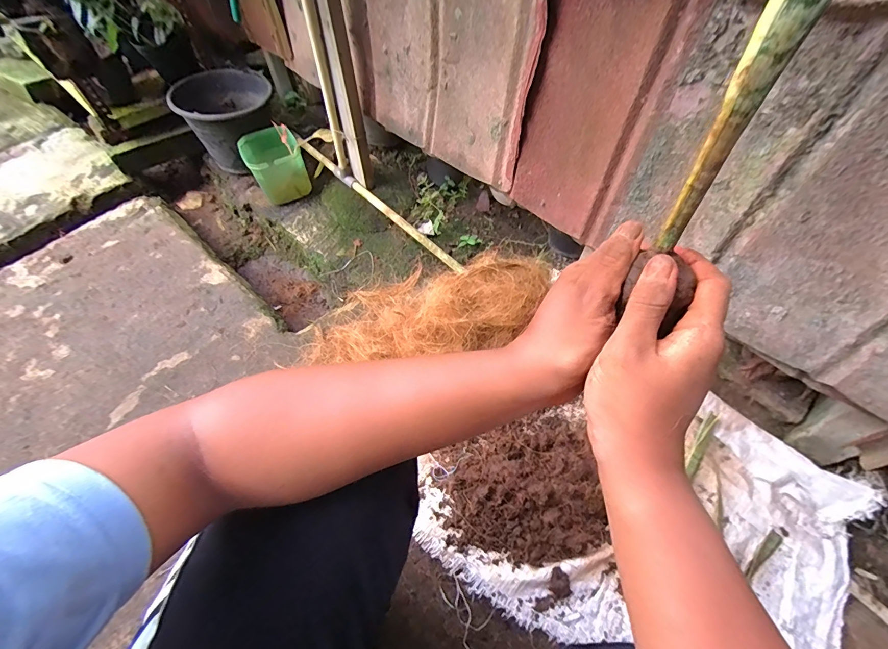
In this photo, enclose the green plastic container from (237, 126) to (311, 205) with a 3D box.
[{"bbox_3d":[-0.495,-0.467,1.132,0.152,0.198,0.122,-22,59,-13],"label":"green plastic container"}]

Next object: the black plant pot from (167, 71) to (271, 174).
[{"bbox_3d":[-0.647,-0.632,1.191,0.276,0.219,0.310,-35,63,-20],"label":"black plant pot"}]

